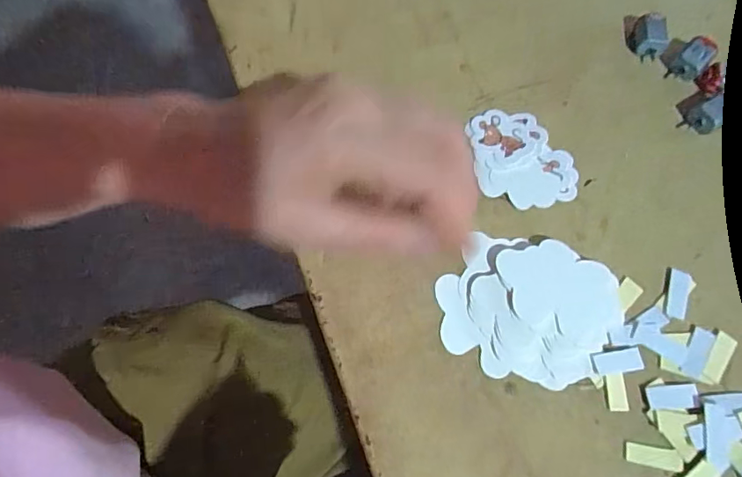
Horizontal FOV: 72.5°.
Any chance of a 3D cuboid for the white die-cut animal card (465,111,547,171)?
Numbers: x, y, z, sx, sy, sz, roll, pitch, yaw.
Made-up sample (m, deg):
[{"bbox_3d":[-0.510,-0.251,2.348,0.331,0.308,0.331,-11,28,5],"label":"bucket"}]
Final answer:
[{"bbox_3d":[0.087,-0.065,0.320,0.044,0.004,0.044,-27,69,-11],"label":"white die-cut animal card"}]

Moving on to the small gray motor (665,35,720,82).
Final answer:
[{"bbox_3d":[0.216,-0.119,0.342,0.019,0.020,0.027,42,71,13],"label":"small gray motor"}]

